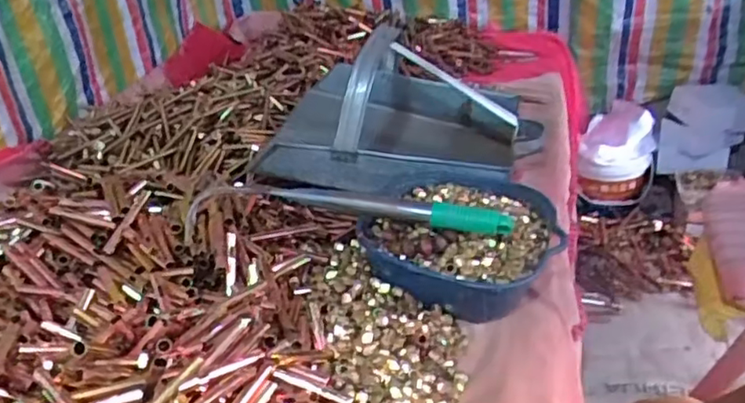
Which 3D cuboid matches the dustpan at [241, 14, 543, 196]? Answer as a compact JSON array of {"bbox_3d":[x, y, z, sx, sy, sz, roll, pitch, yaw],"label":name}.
[{"bbox_3d":[0.040,-0.157,0.981,0.409,0.201,0.368,1,30,15],"label":"dustpan"}]

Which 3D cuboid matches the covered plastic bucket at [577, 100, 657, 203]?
[{"bbox_3d":[0.691,-0.135,1.754,0.185,0.198,0.243,6,31,23],"label":"covered plastic bucket"}]

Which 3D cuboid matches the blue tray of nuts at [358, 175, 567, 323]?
[{"bbox_3d":[0.110,0.045,0.748,0.225,0.094,0.235,10,32,22],"label":"blue tray of nuts"}]

